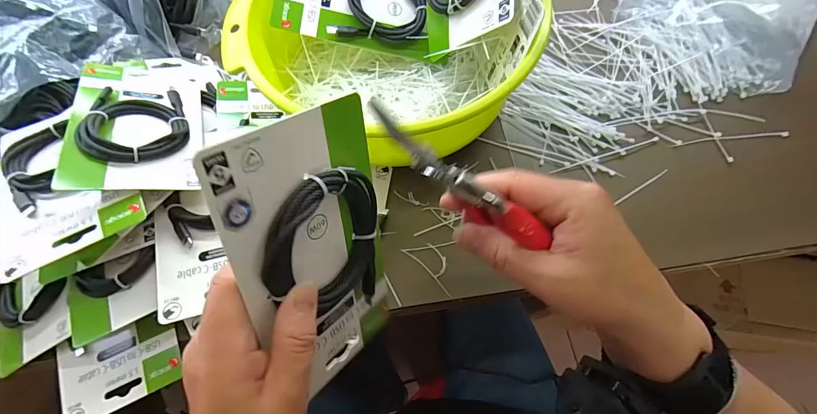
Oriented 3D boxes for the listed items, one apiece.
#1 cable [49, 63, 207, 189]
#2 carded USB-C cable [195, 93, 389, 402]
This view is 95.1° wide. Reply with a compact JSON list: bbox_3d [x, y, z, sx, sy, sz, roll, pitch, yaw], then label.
[{"bbox_3d":[-0.250,-0.082,0.349,0.098,0.022,0.171,-3,52,-28],"label":"cable"},{"bbox_3d":[-0.047,0.034,0.218,0.013,0.174,0.096,18,38,30],"label":"carded USB-C cable"}]

